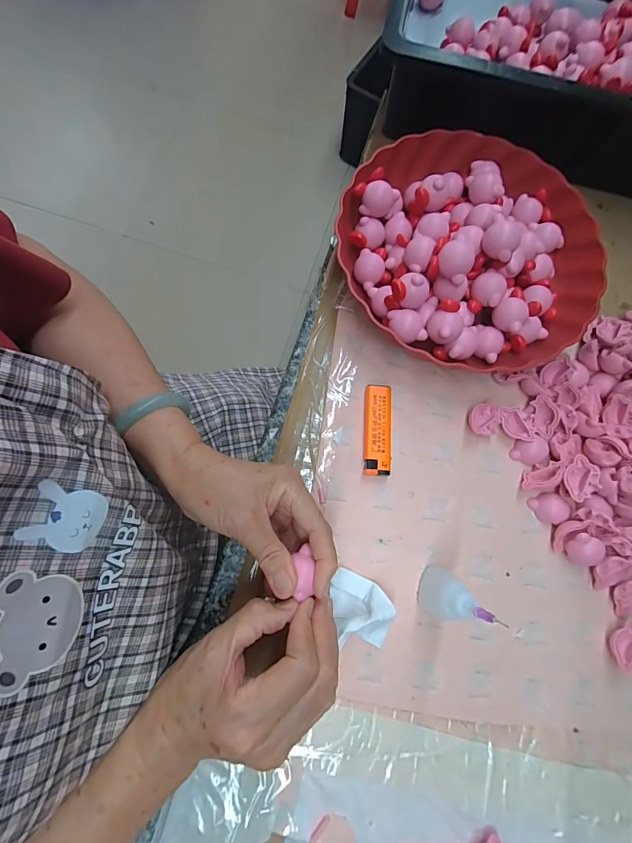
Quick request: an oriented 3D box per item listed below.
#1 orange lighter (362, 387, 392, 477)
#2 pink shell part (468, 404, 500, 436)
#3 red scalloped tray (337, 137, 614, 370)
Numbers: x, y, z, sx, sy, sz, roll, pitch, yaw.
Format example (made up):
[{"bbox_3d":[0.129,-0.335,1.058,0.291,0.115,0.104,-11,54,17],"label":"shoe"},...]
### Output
[{"bbox_3d":[0.054,0.008,0.331,0.024,0.014,0.080,4,76,-3],"label":"orange lighter"},{"bbox_3d":[0.154,-0.001,0.341,0.027,0.013,0.028,-2,77,-5],"label":"pink shell part"},{"bbox_3d":[0.148,-0.164,0.350,0.241,0.067,0.243,-25,79,-10],"label":"red scalloped tray"}]

